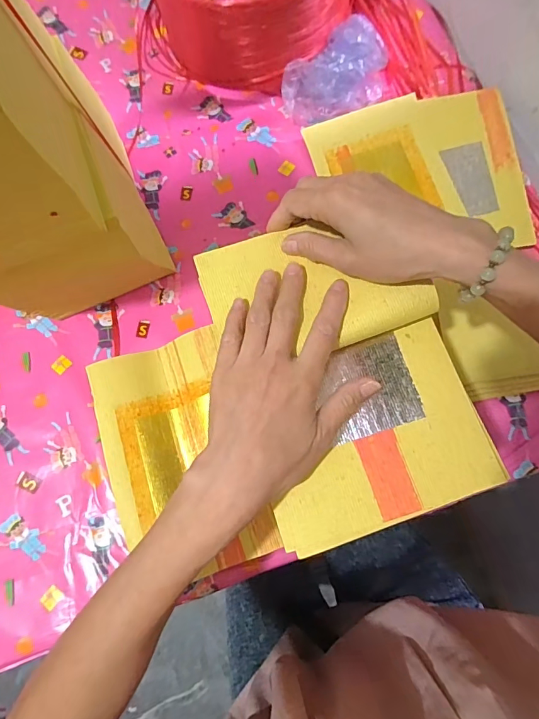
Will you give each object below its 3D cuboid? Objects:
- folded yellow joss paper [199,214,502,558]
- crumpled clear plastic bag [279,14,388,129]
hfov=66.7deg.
[{"bbox_3d":[0.053,-0.001,0.299,0.159,0.029,0.236,-18,76,-4],"label":"folded yellow joss paper"},{"bbox_3d":[0.095,-0.385,0.548,0.137,0.070,0.088,-41,79,-9],"label":"crumpled clear plastic bag"}]

